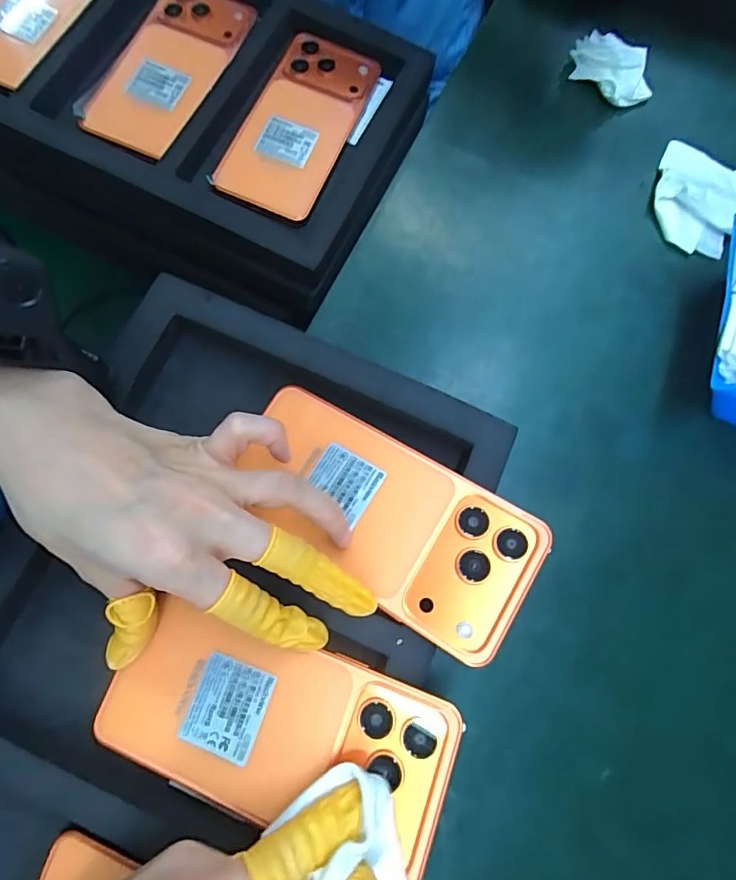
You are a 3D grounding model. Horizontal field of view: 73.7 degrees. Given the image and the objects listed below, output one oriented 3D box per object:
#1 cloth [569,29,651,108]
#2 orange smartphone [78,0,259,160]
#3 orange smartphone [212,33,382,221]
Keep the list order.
[{"bbox_3d":[0.176,-0.265,0.357,0.061,0.030,0.030,22,76,4],"label":"cloth"},{"bbox_3d":[-0.157,-0.292,0.381,0.076,0.017,0.159,28,77,6],"label":"orange smartphone"},{"bbox_3d":[-0.054,-0.247,0.386,0.075,0.009,0.161,25,80,-4],"label":"orange smartphone"}]

